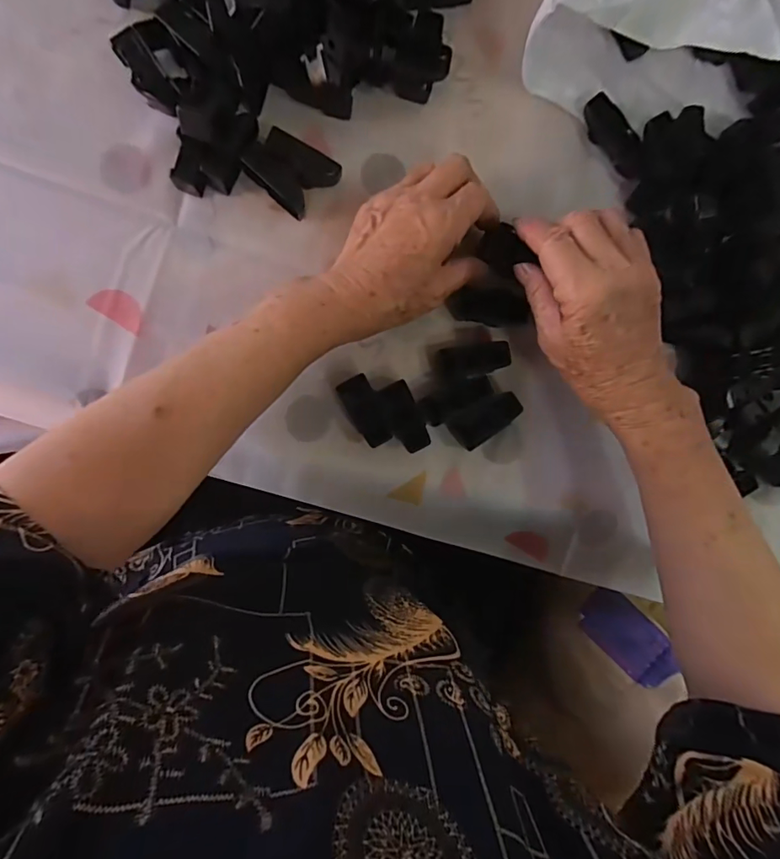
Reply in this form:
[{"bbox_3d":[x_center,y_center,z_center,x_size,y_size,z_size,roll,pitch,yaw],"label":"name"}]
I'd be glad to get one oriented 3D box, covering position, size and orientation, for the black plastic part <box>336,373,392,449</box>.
[{"bbox_3d":[-0.017,-0.013,0.346,0.022,0.021,0.050,-29,96,-4],"label":"black plastic part"}]

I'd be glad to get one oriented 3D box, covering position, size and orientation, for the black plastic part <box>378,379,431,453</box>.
[{"bbox_3d":[0.010,-0.009,0.350,0.023,0.021,0.050,-24,96,-5],"label":"black plastic part"}]

